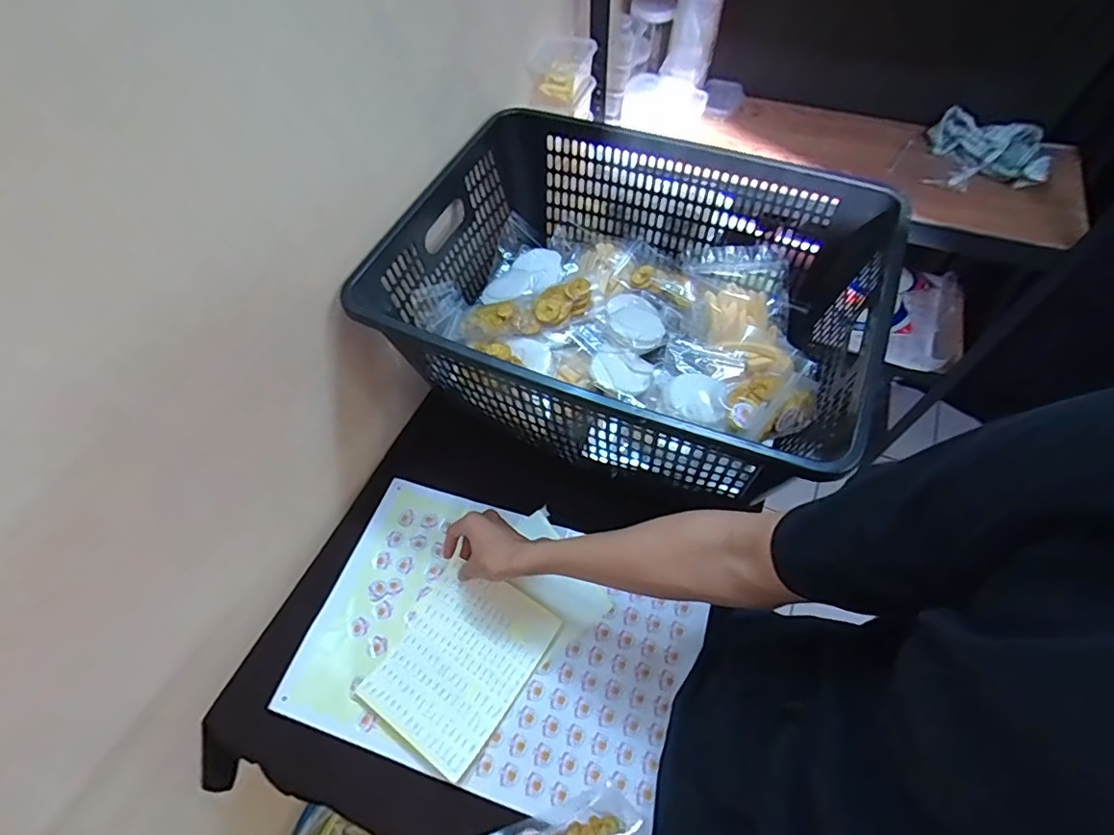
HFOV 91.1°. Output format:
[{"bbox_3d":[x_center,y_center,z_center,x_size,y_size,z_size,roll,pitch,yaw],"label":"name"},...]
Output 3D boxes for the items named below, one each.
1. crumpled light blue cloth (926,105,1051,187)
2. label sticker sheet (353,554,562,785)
[{"bbox_3d":[0.799,-0.494,1.016,0.194,0.069,0.142,22,60,16],"label":"crumpled light blue cloth"},{"bbox_3d":[-0.120,0.296,0.674,0.162,0.025,0.203,28,62,18],"label":"label sticker sheet"}]

